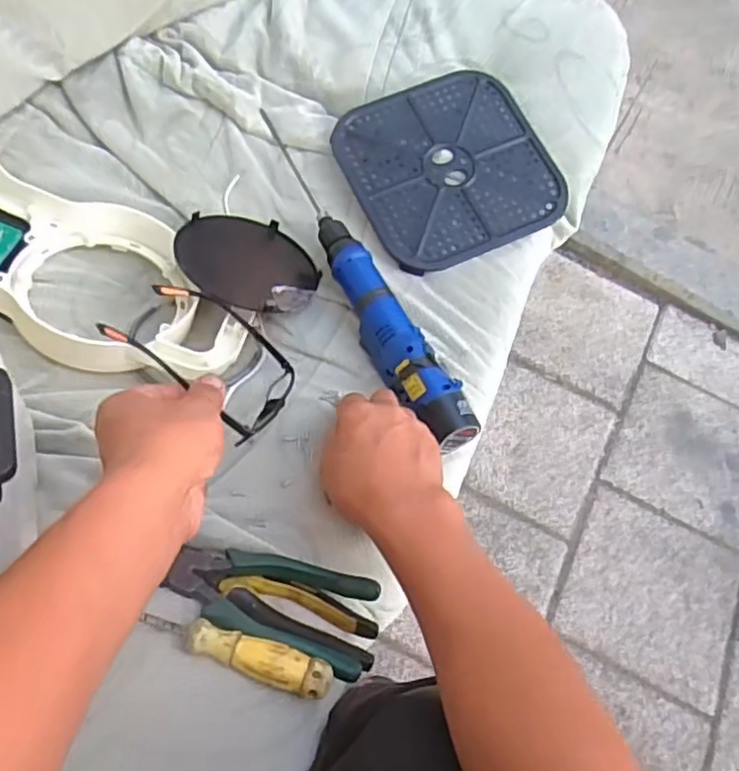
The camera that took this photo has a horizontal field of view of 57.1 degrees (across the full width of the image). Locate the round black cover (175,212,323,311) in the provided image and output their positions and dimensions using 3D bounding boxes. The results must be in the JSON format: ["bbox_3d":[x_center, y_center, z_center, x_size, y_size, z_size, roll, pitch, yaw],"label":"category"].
[{"bbox_3d":[-0.126,-0.128,0.681,0.130,0.010,0.116,-24,71,-40],"label":"round black cover"}]

